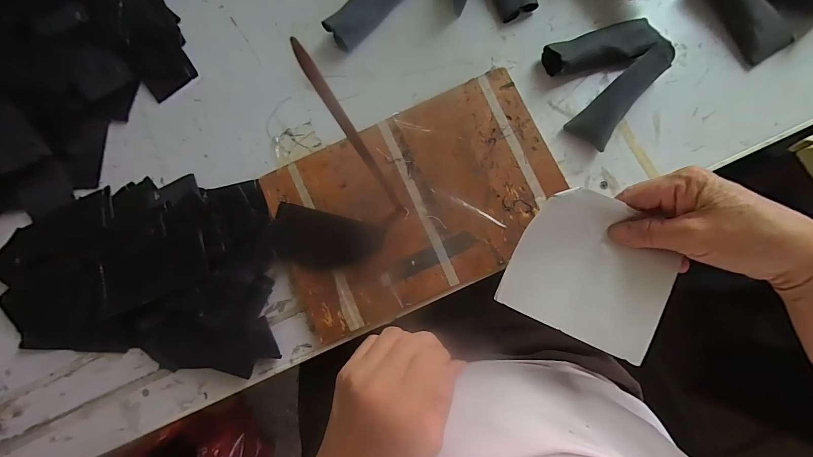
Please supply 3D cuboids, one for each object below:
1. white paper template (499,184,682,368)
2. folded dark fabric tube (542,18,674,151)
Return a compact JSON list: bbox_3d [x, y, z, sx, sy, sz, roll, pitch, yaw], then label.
[{"bbox_3d":[0.142,0.030,0.270,0.108,0.010,0.107,23,93,22],"label":"white paper template"},{"bbox_3d":[0.201,-0.144,0.328,0.107,0.030,0.111,-19,82,3],"label":"folded dark fabric tube"}]

